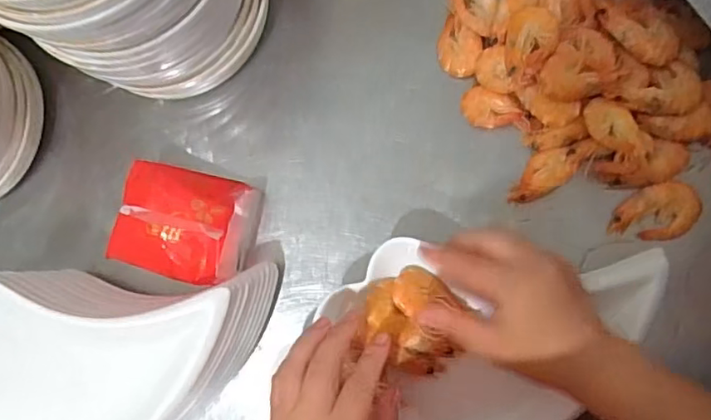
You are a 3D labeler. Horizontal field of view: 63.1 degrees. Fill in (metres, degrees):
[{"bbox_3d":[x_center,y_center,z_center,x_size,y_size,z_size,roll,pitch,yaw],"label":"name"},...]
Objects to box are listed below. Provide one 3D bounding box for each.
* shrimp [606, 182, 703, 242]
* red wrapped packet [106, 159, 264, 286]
[{"bbox_3d":[0.256,0.002,0.494,0.074,0.012,0.047,-5,84,7],"label":"shrimp"},{"bbox_3d":[-0.151,0.014,0.521,0.109,0.068,0.096,13,82,9],"label":"red wrapped packet"}]

